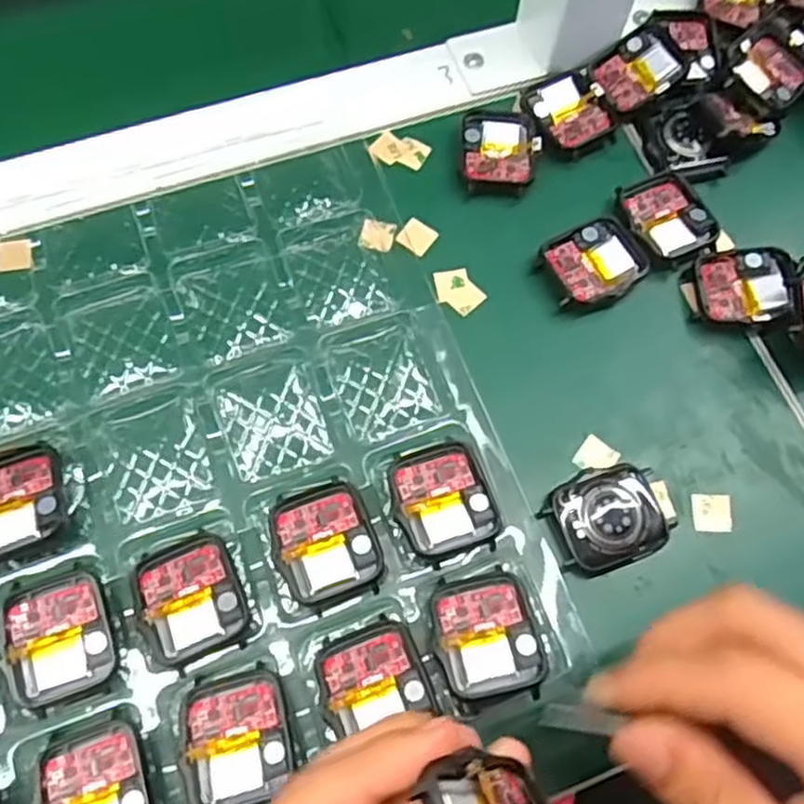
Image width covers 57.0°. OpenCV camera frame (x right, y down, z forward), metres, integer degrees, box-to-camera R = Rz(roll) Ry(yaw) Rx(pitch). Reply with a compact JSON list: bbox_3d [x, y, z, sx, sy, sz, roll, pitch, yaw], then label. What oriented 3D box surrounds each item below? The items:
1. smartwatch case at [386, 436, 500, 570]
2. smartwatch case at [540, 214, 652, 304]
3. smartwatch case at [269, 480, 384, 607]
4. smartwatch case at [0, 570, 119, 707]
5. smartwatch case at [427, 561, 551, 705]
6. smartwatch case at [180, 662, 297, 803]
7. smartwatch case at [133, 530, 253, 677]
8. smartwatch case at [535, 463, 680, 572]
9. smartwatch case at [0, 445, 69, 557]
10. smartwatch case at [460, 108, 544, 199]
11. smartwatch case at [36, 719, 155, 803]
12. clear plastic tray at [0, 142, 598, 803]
[{"bbox_3d":[0.016,0.040,0.294,0.037,0.011,0.044,-17,72,-7],"label":"smartwatch case"},{"bbox_3d":[0.087,-0.063,0.337,0.044,0.007,0.038,-28,73,-11],"label":"smartwatch case"},{"bbox_3d":[-0.029,0.055,0.288,0.037,0.013,0.043,-18,72,-8],"label":"smartwatch case"},{"bbox_3d":[-0.127,0.086,0.273,0.037,0.005,0.043,-17,72,-7],"label":"smartwatch case"},{"bbox_3d":[0.032,0.087,0.275,0.037,0.008,0.043,-10,71,-5],"label":"smartwatch case"},{"bbox_3d":[-0.059,0.120,0.263,0.038,0.010,0.044,-16,72,-7],"label":"smartwatch case"},{"bbox_3d":[-0.079,0.074,0.279,0.037,0.010,0.045,-21,72,-9],"label":"smartwatch case"},{"bbox_3d":[0.083,0.047,0.297,0.047,0.013,0.038,-19,72,-8],"label":"smartwatch case"},{"bbox_3d":[-0.149,0.039,0.290,0.034,0.010,0.040,-17,72,-7],"label":"smartwatch case"},{"bbox_3d":[0.047,-0.122,0.357,0.036,0.008,0.049,-2,71,-2],"label":"smartwatch case"},{"bbox_3d":[-0.105,0.137,0.255,0.037,0.005,0.045,-20,72,-8],"label":"smartwatch case"},{"bbox_3d":[-0.095,0.029,0.296,0.261,0.018,0.258,-20,72,-8],"label":"clear plastic tray"}]

